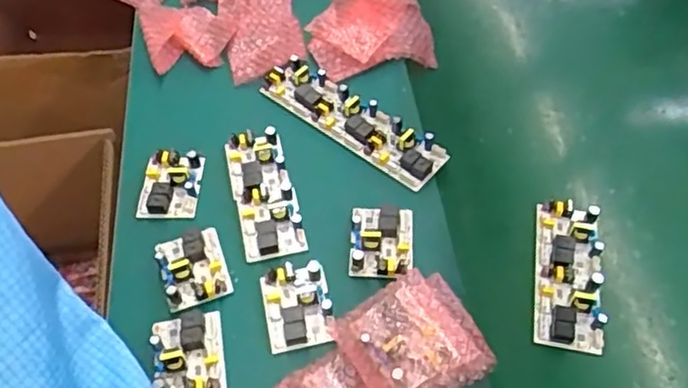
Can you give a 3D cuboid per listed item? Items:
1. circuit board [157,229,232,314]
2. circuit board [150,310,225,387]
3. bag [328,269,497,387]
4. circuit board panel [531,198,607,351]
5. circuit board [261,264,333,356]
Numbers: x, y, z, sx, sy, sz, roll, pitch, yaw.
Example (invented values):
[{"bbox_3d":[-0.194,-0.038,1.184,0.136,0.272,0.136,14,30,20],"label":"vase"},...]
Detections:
[{"bbox_3d":[-0.151,0.071,0.630,0.061,0.023,0.080,-17,56,-12],"label":"circuit board"},{"bbox_3d":[-0.142,0.148,0.579,0.059,0.028,0.080,-11,55,-7],"label":"circuit board"},{"bbox_3d":[0.064,0.126,0.552,0.113,0.035,0.103,-29,59,-19],"label":"bag"},{"bbox_3d":[0.227,0.077,0.639,0.064,0.018,0.162,9,55,7],"label":"circuit board panel"},{"bbox_3d":[-0.045,0.106,0.603,0.062,0.029,0.079,-10,55,-7],"label":"circuit board"}]

